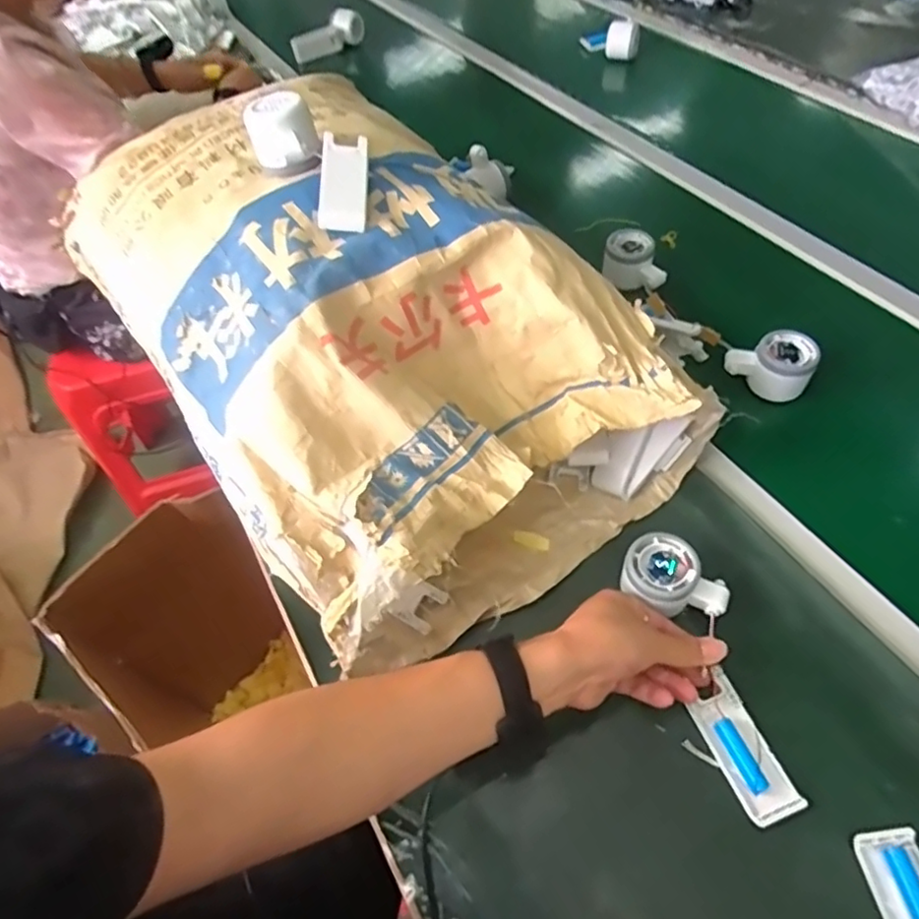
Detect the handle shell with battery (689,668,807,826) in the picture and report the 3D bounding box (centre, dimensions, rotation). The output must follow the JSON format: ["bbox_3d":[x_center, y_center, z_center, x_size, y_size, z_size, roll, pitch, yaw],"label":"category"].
[{"bbox_3d":[0.208,0.210,0.445,0.042,0.023,0.100,-14,51,-5],"label":"handle shell with battery"}]

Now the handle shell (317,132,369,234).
[{"bbox_3d":[-0.100,-0.238,0.514,0.038,0.020,0.093,0,75,5],"label":"handle shell"}]

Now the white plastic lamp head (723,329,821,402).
[{"bbox_3d":[0.329,-0.103,0.639,0.080,0.054,0.047,25,60,21],"label":"white plastic lamp head"}]

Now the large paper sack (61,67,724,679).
[{"bbox_3d":[-0.109,-0.137,0.602,0.379,0.217,0.615,-36,59,-20],"label":"large paper sack"}]

